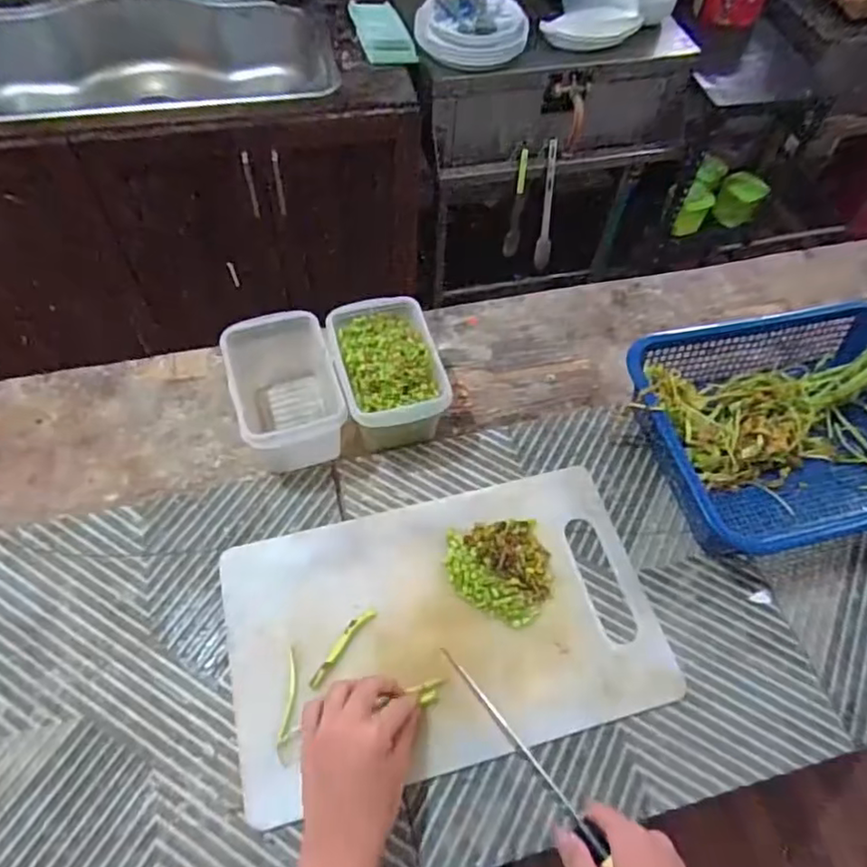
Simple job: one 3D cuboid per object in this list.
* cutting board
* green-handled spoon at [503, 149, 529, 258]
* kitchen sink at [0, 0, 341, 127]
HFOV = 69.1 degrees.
[{"bbox_3d":[0.010,0.176,0.596,0.393,0.018,0.243,-12,61,-9],"label":"cutting board"},{"bbox_3d":[0.193,-0.520,1.444,0.035,0.263,0.037,10,58,4],"label":"green-handled spoon"},{"bbox_3d":[-0.648,-0.771,1.370,0.809,0.221,0.548,-11,59,-9],"label":"kitchen sink"}]

